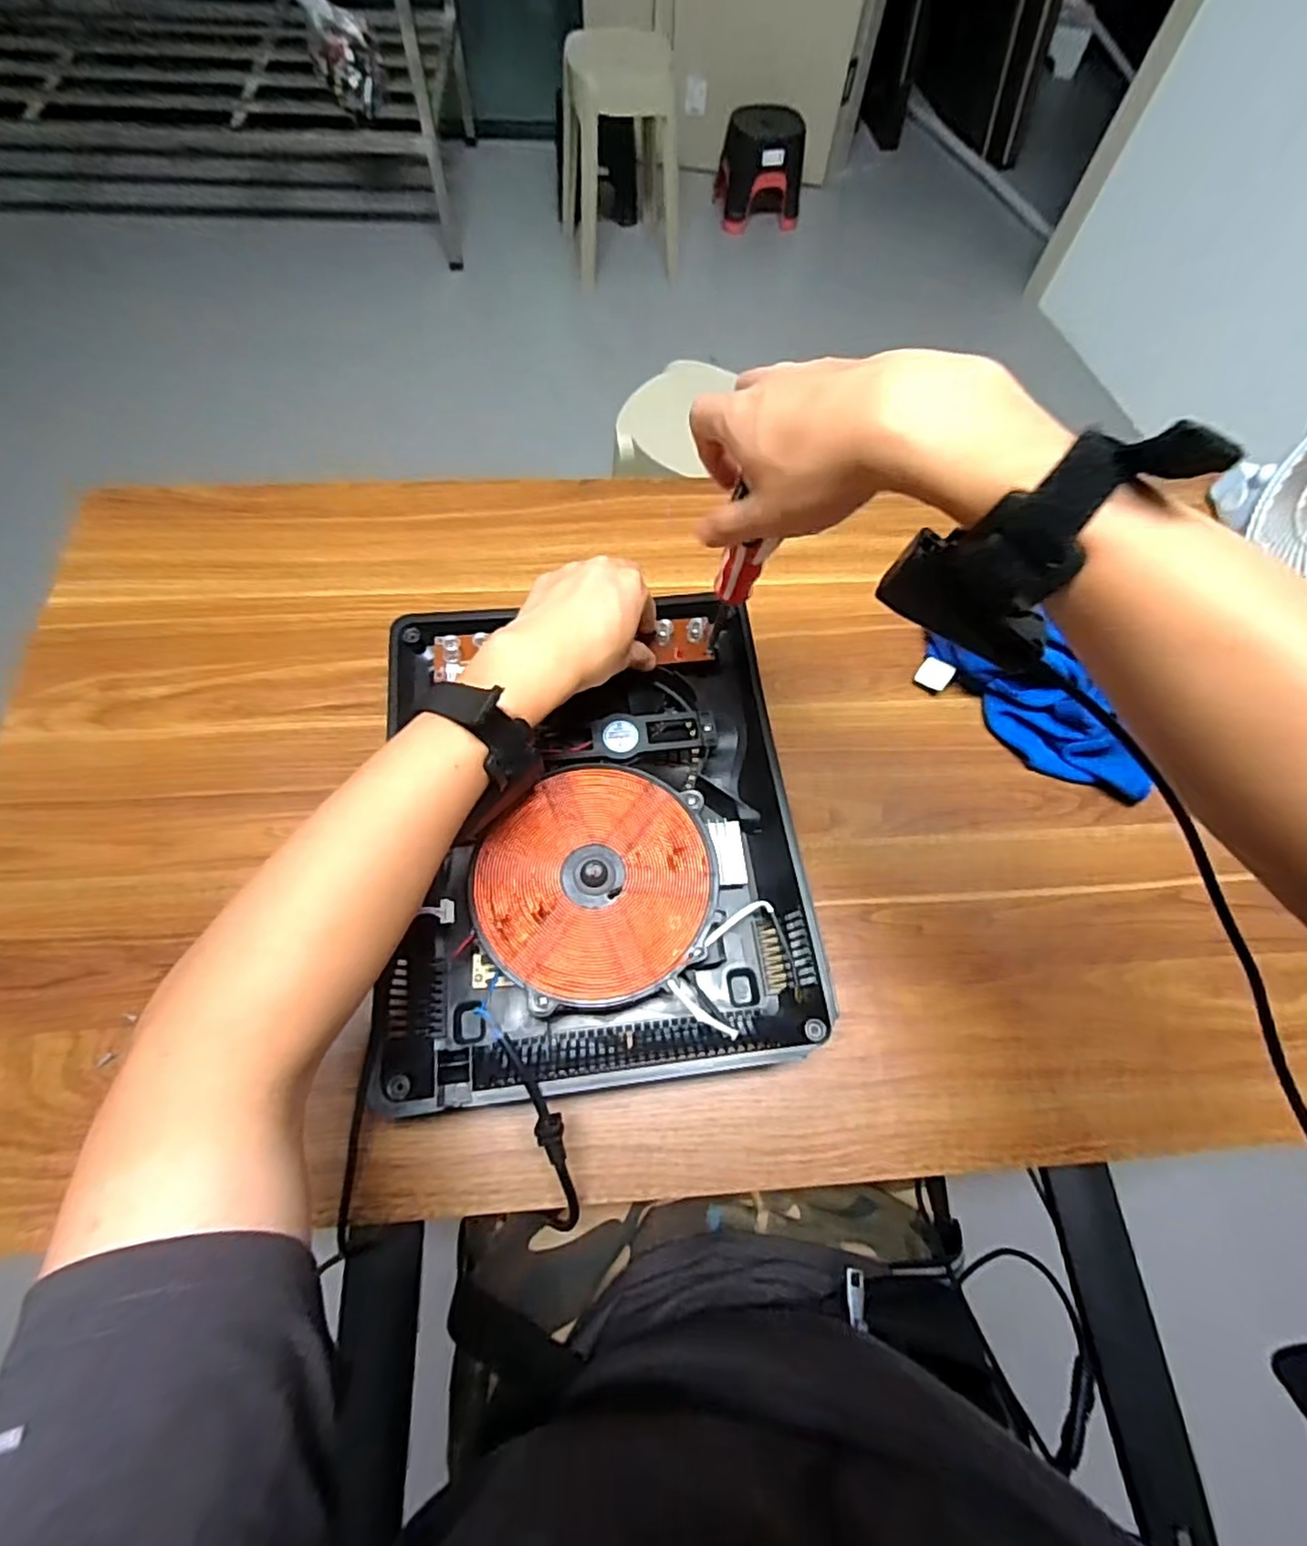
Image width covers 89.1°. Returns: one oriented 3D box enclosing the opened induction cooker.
[{"bbox_3d":[-0.043,0.033,0.465,0.270,0.053,0.338,-5,67,-5],"label":"opened induction cooker"}]

